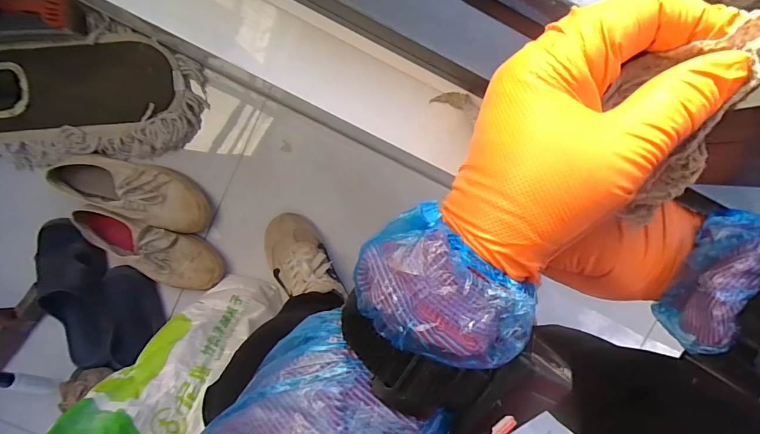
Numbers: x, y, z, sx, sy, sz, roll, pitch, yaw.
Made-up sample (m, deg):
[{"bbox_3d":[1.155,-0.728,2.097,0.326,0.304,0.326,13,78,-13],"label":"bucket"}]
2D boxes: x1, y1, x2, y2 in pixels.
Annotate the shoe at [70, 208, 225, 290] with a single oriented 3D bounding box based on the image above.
[{"bbox_3d":[-0.375,0.058,0.651,0.233,0.104,0.091,22,97,-4],"label":"shoe"}]

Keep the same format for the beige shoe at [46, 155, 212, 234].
[{"bbox_3d":[-0.400,-0.042,0.641,0.243,0.075,0.092,15,98,-3],"label":"beige shoe"}]

